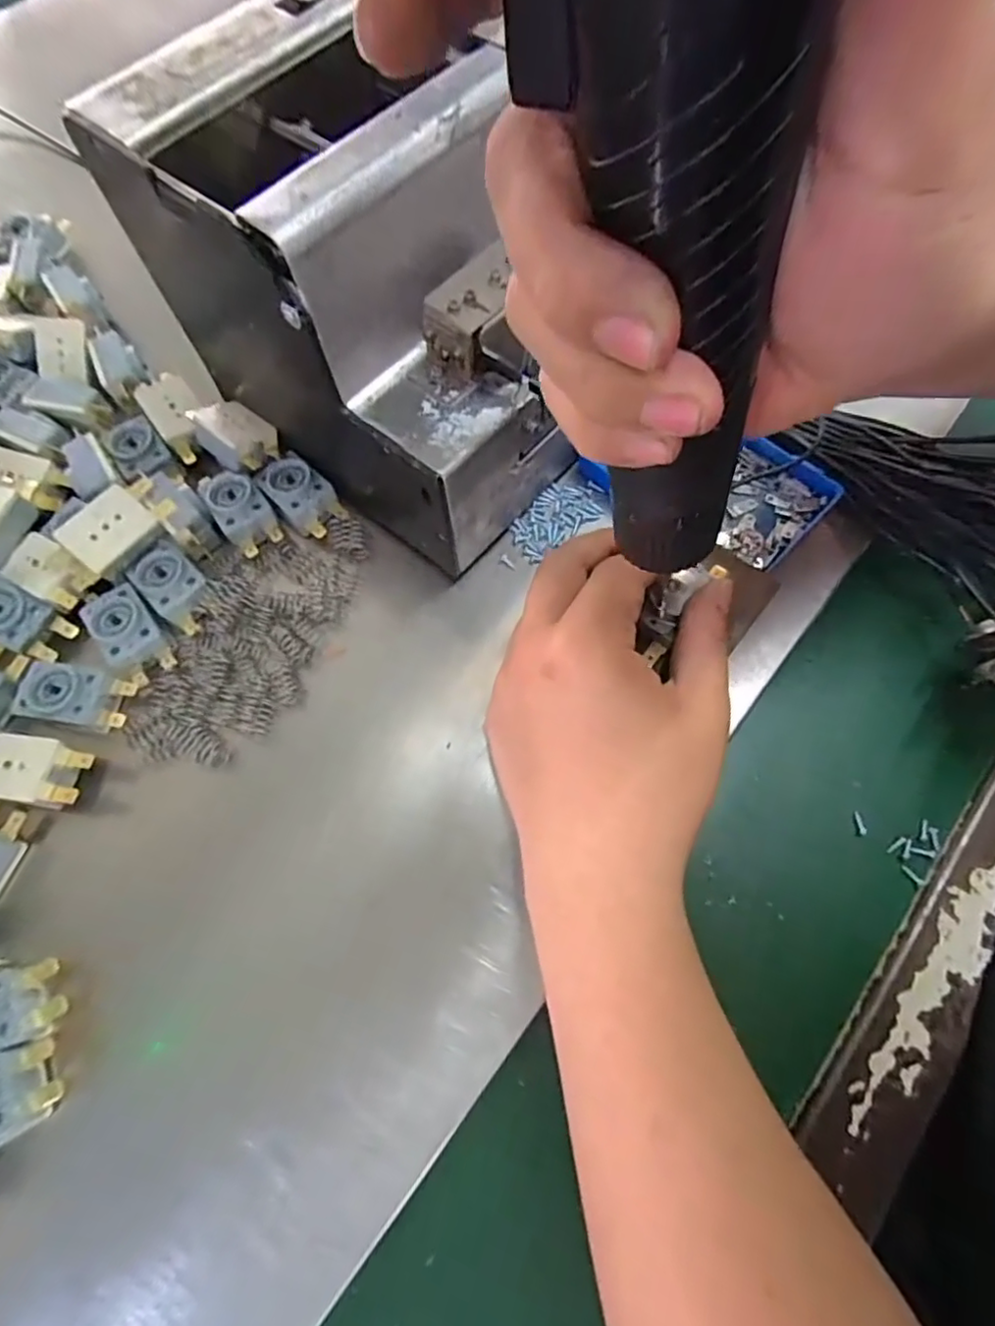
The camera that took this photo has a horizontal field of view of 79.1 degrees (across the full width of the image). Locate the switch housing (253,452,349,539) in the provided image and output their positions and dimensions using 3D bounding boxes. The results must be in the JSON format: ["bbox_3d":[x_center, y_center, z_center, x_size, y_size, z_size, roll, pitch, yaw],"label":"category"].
[{"bbox_3d":[-0.101,-0.086,0.311,0.044,0.018,0.027,42,76,15],"label":"switch housing"}]

